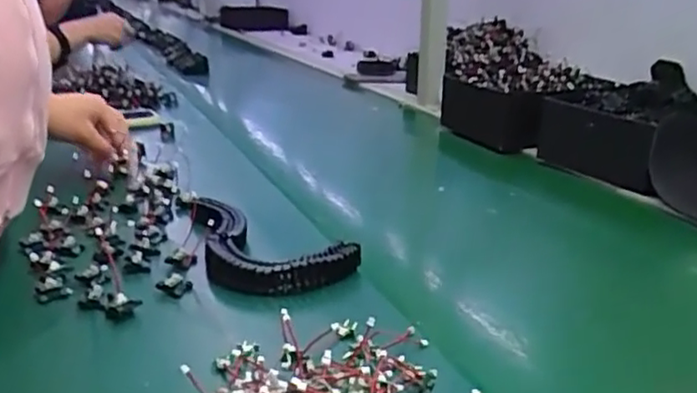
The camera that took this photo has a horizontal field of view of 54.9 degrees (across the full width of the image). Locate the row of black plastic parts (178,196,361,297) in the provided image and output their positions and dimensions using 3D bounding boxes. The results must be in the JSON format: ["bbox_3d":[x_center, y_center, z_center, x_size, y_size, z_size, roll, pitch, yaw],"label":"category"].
[{"bbox_3d":[-0.088,0.034,0.644,0.122,0.033,0.225,-8,21,-22],"label":"row of black plastic parts"}]

